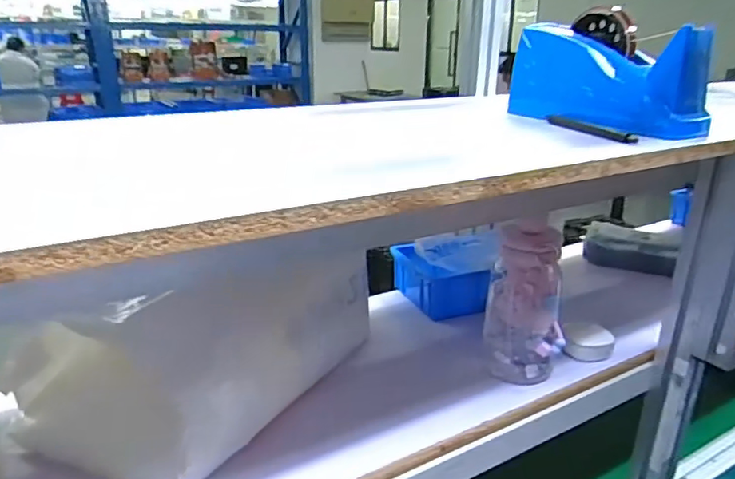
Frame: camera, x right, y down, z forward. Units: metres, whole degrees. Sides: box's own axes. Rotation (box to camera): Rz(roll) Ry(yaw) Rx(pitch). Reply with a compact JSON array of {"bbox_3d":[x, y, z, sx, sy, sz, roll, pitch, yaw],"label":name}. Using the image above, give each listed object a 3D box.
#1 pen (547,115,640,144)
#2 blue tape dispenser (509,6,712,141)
[{"bbox_3d":[0.221,-0.111,0.567,0.011,0.010,0.140,-5,22,-15],"label":"pen"},{"bbox_3d":[0.250,-0.179,0.616,0.074,0.107,0.219,-10,23,-27],"label":"blue tape dispenser"}]

